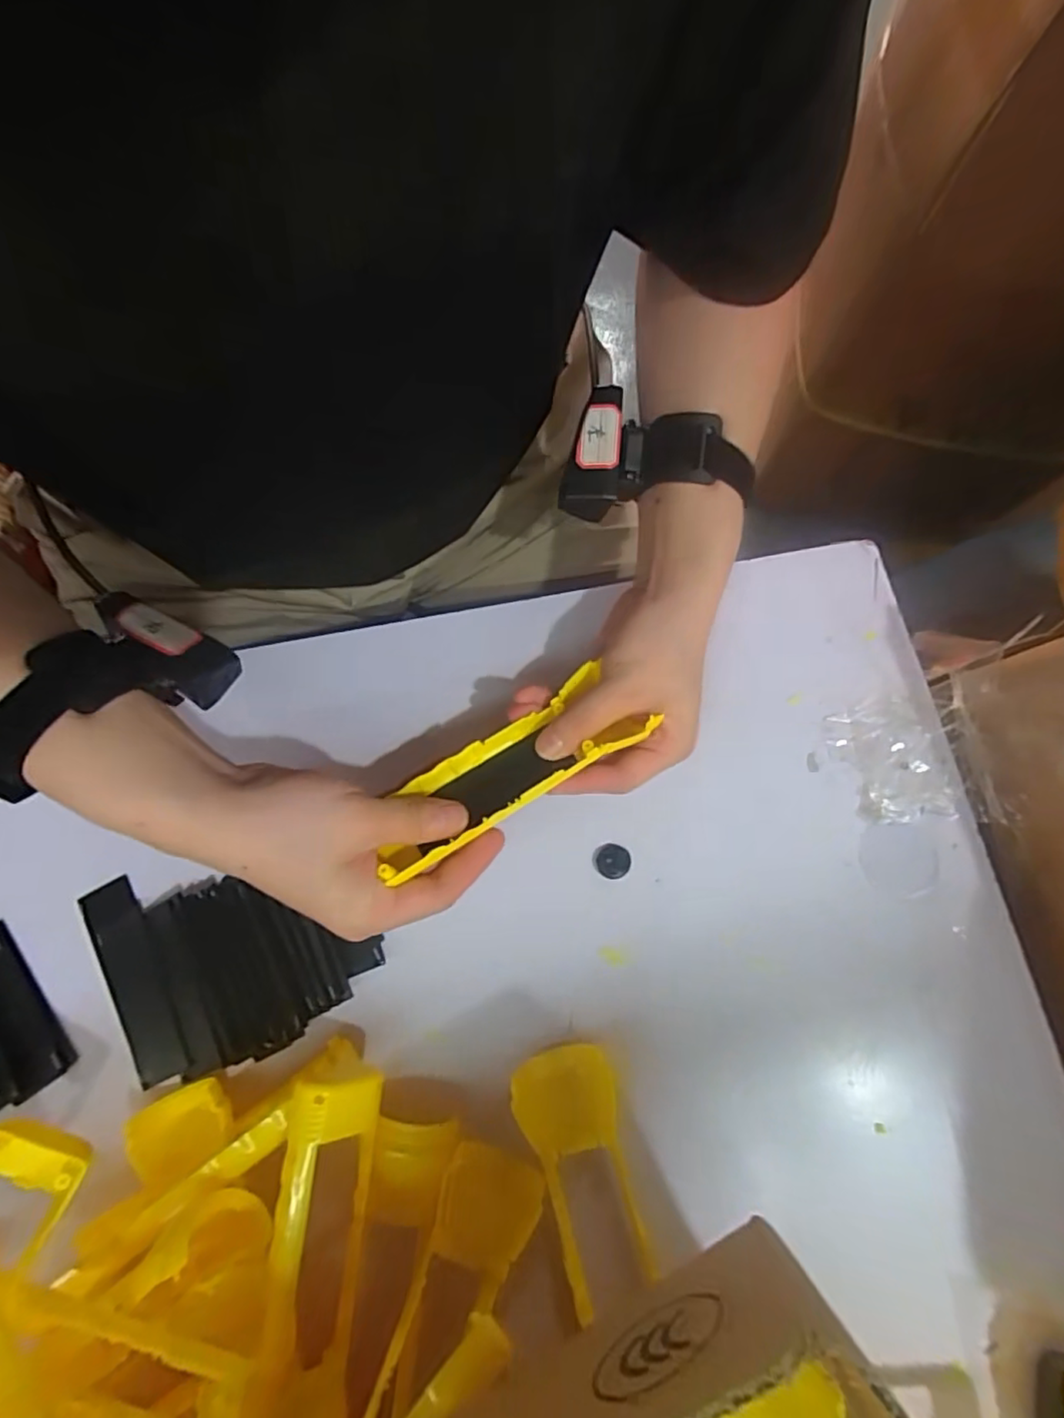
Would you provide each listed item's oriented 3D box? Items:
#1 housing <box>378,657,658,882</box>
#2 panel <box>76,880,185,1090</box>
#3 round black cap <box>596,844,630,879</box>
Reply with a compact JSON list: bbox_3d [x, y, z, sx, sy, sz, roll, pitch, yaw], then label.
[{"bbox_3d":[-0.014,0.031,0.314,0.144,0.024,0.046,-32,78,-8],"label":"housing"},{"bbox_3d":[-0.222,0.150,0.339,0.032,0.004,0.112,-27,77,-8],"label":"panel"},{"bbox_3d":[0.047,0.089,0.357,0.019,0.004,0.019,0,75,-1],"label":"round black cap"}]

